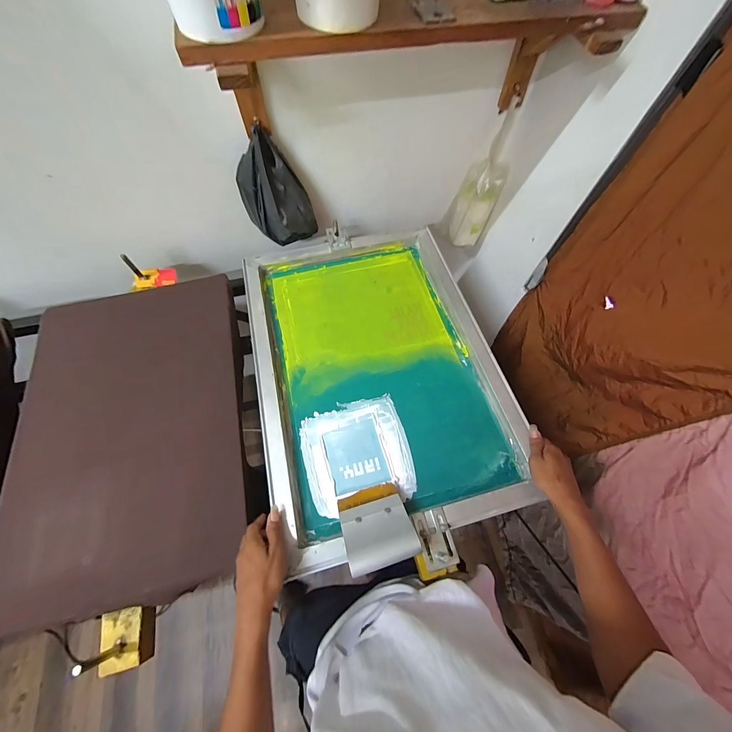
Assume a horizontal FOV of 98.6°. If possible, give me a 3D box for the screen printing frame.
[{"bbox_3d":[0.019,-0.016,0.645,0.463,0.035,0.646,-14,64,-6],"label":"screen printing frame"}]

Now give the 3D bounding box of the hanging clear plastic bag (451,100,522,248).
[{"bbox_3d":[0.294,-0.472,0.836,0.123,0.316,0.064,20,65,9],"label":"hanging clear plastic bag"}]

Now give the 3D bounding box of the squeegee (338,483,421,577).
[{"bbox_3d":[0.016,0.243,0.475,0.099,0.028,0.125,-12,28,-9],"label":"squeegee"}]

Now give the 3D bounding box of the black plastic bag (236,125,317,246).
[{"bbox_3d":[-0.198,-0.376,0.694,0.150,0.197,0.083,-13,65,-7],"label":"black plastic bag"}]

